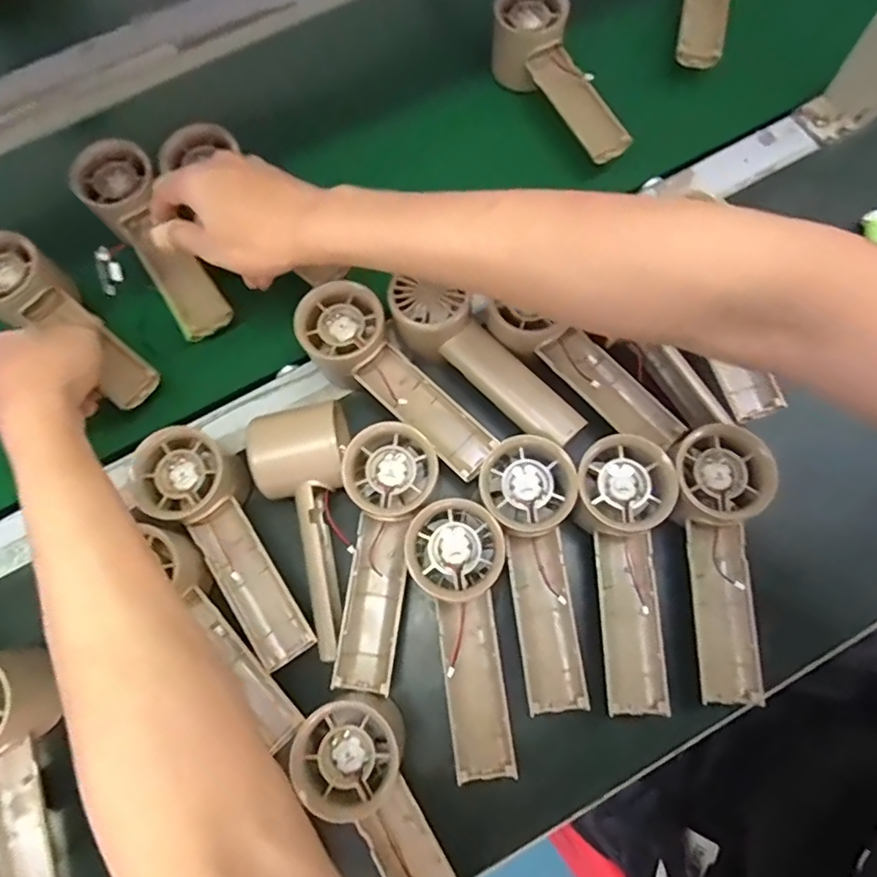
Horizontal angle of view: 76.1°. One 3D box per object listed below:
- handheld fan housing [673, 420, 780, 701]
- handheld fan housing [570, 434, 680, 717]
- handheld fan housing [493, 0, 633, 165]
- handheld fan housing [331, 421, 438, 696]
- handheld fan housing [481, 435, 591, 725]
[{"bbox_3d":[0.170,0.072,0.336,0.053,0.037,0.159,-2,90,1],"label":"handheld fan housing"},{"bbox_3d":[0.112,0.079,0.337,0.056,0.031,0.155,-3,88,1],"label":"handheld fan housing"},{"bbox_3d":[0.102,-0.286,0.442,0.050,0.052,0.148,-34,77,-7],"label":"handheld fan housing"},{"bbox_3d":[-0.031,0.070,0.336,0.053,0.034,0.152,1,75,2],"label":"handheld fan housing"},{"bbox_3d":[0.060,0.078,0.339,0.052,0.033,0.156,-7,89,0],"label":"handheld fan housing"}]

